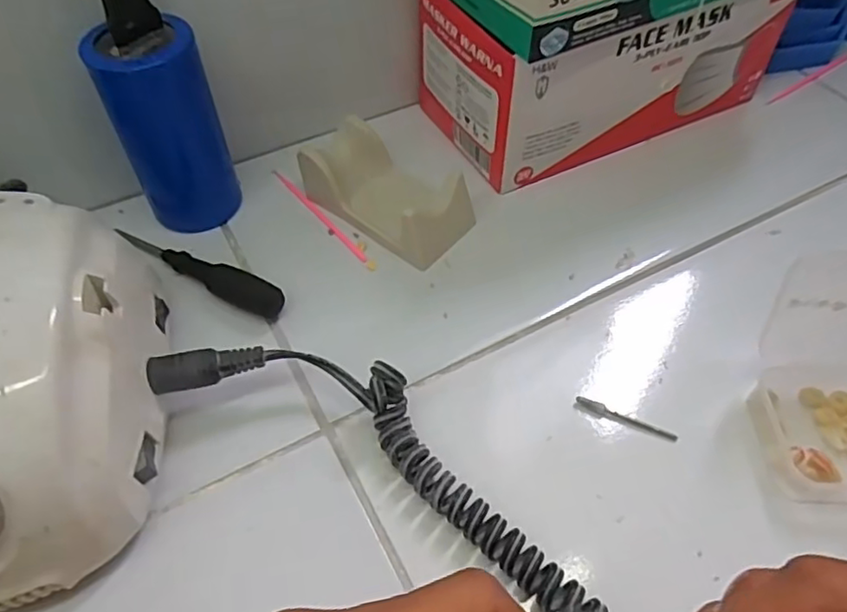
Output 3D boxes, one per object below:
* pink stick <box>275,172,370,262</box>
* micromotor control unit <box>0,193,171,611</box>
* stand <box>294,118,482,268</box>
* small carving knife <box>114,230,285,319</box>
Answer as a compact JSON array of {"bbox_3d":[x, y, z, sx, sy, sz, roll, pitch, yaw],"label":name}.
[{"bbox_3d":[-0.060,-0.054,0.355,0.005,0.004,0.092,-32,58,-22],"label":"pink stick"},{"bbox_3d":[-0.157,0.034,0.238,0.092,0.083,0.137,-9,52,-6],"label":"micromotor control unit"},{"bbox_3d":[-0.020,-0.063,0.344,0.091,0.035,0.046,34,60,25],"label":"stand"},{"bbox_3d":[-0.115,-0.019,0.324,0.104,0.012,0.017,27,57,20],"label":"small carving knife"}]

